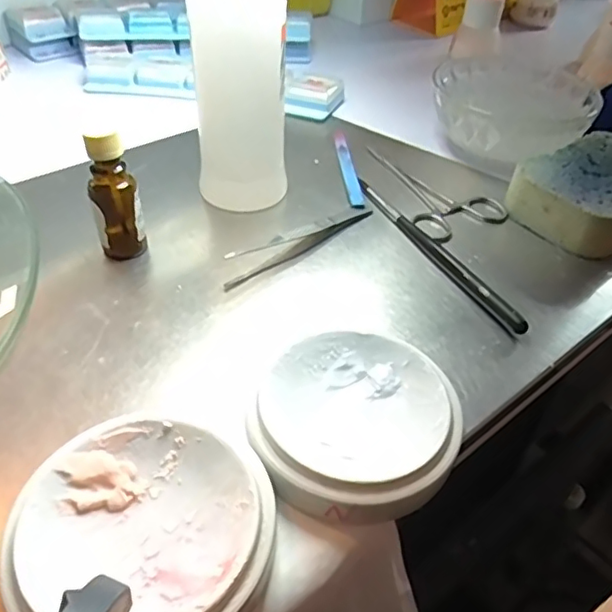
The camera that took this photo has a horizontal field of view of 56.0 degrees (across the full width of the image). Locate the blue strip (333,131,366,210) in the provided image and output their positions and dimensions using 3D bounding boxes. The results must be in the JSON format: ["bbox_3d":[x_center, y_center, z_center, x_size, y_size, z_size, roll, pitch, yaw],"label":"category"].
[{"bbox_3d":[0.031,-0.104,0.427,0.010,0.004,0.112,-1,43,-6],"label":"blue strip"}]

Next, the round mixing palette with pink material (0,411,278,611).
[{"bbox_3d":[-0.057,0.080,0.208,0.087,0.021,0.080,2,43,-2],"label":"round mixing palette with pink material"}]

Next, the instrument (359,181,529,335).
[{"bbox_3d":[0.078,-0.036,0.356,0.009,0.009,0.160,-19,47,-22],"label":"instrument"}]

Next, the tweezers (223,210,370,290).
[{"bbox_3d":[-0.006,-0.041,0.357,0.119,0.005,0.022,-29,52,-30],"label":"tweezers"}]

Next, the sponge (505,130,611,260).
[{"bbox_3d":[0.198,-0.076,0.389,0.112,0.034,0.075,-24,50,-27],"label":"sponge"}]

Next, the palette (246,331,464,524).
[{"bbox_3d":[0.022,0.050,0.248,0.081,0.022,0.085,2,43,-2],"label":"palette"}]

